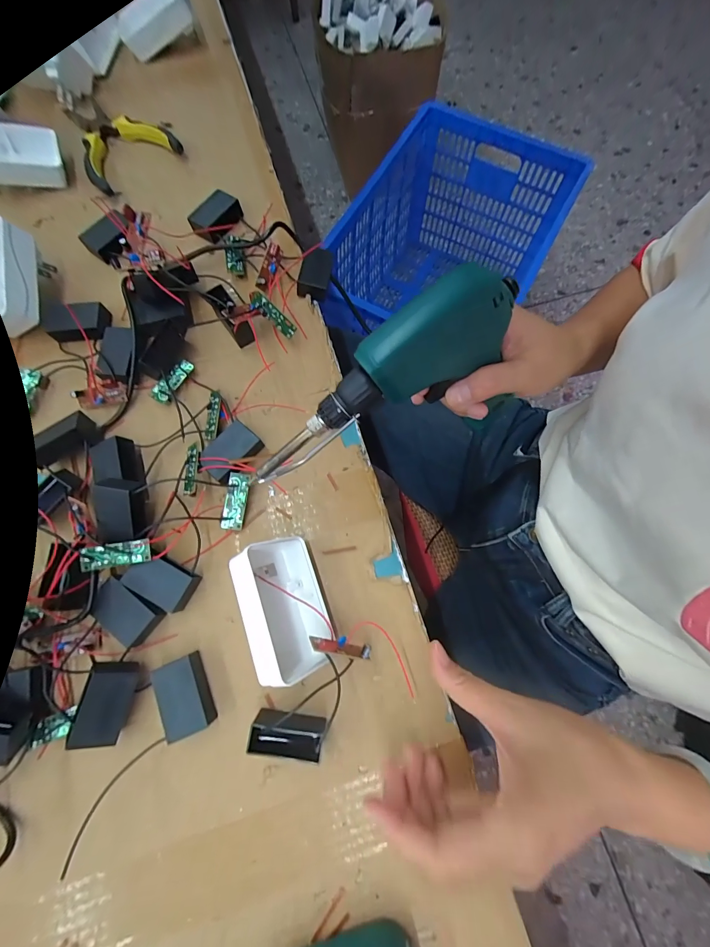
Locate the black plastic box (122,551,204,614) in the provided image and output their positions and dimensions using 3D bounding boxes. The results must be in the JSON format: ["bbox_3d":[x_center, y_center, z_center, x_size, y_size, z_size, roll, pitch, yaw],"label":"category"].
[{"bbox_3d":[-0.145,0.082,0.276,0.051,0.020,0.029,26,76,7],"label":"black plastic box"}]

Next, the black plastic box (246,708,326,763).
[{"bbox_3d":[-0.046,0.176,0.243,0.047,0.031,0.016,8,75,3],"label":"black plastic box"}]

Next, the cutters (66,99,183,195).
[{"bbox_3d":[-0.275,-0.377,0.398,0.097,0.014,0.141,-42,78,-10],"label":"cutters"}]

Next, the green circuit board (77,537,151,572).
[{"bbox_3d":[-0.175,0.059,0.264,0.045,0.006,0.017,-8,74,-16],"label":"green circuit board"}]

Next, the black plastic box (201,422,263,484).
[{"bbox_3d":[-0.103,-0.018,0.300,0.036,0.014,0.047,41,79,11],"label":"black plastic box"}]

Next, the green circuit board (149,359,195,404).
[{"bbox_3d":[-0.163,-0.083,0.320,0.016,0.004,0.045,34,83,-11],"label":"green circuit board"}]

